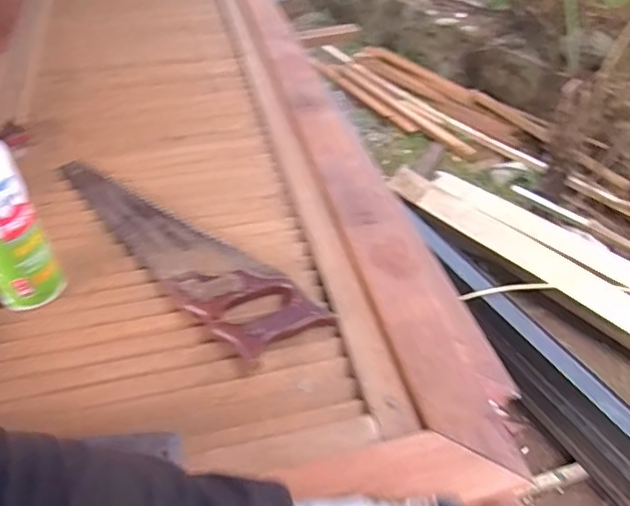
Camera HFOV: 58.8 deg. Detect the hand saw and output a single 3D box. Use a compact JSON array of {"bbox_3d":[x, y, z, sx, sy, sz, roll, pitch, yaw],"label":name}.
[{"bbox_3d":[-0.182,-0.012,0.690,0.454,0.023,0.102,33,53,29],"label":"hand saw"}]

